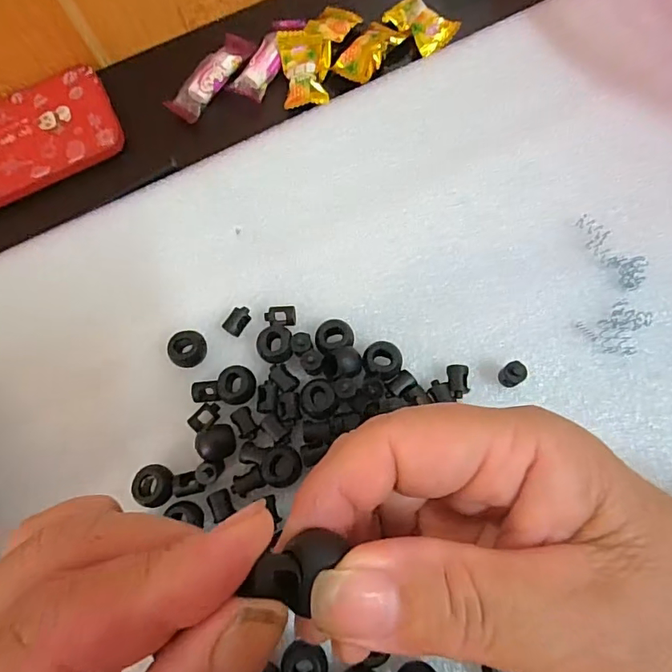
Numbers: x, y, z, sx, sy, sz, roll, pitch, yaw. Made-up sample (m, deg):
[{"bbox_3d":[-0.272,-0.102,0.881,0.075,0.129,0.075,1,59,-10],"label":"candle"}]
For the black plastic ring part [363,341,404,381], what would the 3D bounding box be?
[{"bbox_3d":[0.021,0.012,0.221,0.018,0.012,0.017,-1,73,4],"label":"black plastic ring part"}]

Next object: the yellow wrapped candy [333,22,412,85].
[{"bbox_3d":[0.020,-0.170,0.287,0.026,0.008,0.044,33,79,13],"label":"yellow wrapped candy"}]

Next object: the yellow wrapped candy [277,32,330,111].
[{"bbox_3d":[-0.017,-0.157,0.281,0.029,0.008,0.047,-5,73,3],"label":"yellow wrapped candy"}]

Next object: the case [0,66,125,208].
[{"bbox_3d":[-0.201,-0.111,0.286,0.139,0.010,0.072,-28,73,-4],"label":"case"}]

